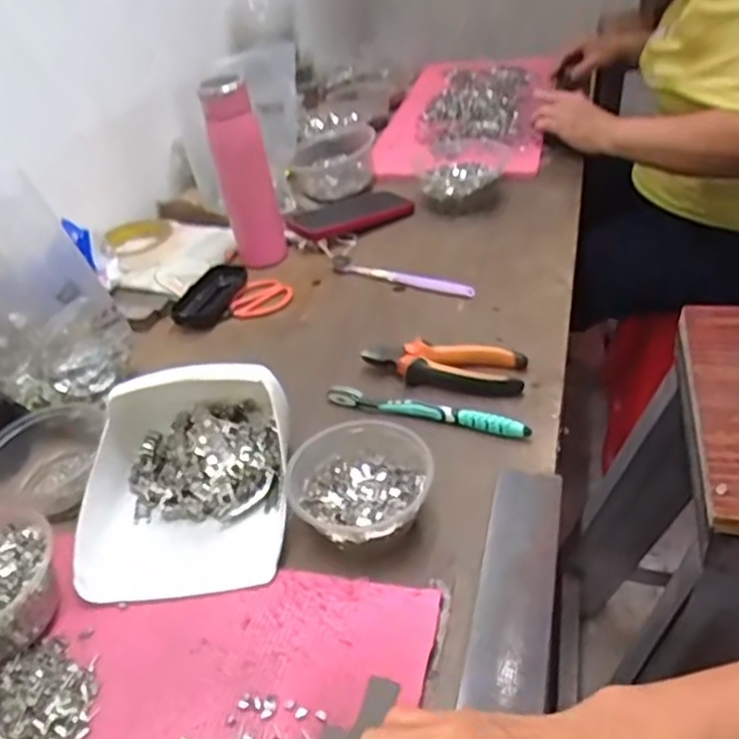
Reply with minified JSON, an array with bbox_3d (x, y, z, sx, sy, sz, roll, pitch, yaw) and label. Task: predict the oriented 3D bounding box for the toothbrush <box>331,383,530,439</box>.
[{"bbox_3d":[0.047,0.034,0.607,0.186,0.014,0.011,10,41,23],"label":"toothbrush"}]

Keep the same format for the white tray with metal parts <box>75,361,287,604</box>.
[{"bbox_3d":[-0.142,0.074,0.530,0.155,0.077,0.175,-6,38,1],"label":"white tray with metal parts"}]

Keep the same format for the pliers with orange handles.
[{"bbox_3d":[0.069,-0.005,0.651,0.149,0.021,0.048,4,39,17],"label":"pliers with orange handles"}]

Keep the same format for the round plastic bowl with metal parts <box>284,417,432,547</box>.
[{"bbox_3d":[-0.008,0.088,0.512,0.104,0.048,0.096,-4,38,3],"label":"round plastic bowl with metal parts"}]

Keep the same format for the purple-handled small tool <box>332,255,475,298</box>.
[{"bbox_3d":[0.036,-0.110,0.804,0.185,0.012,0.016,13,43,27],"label":"purple-handled small tool"}]

